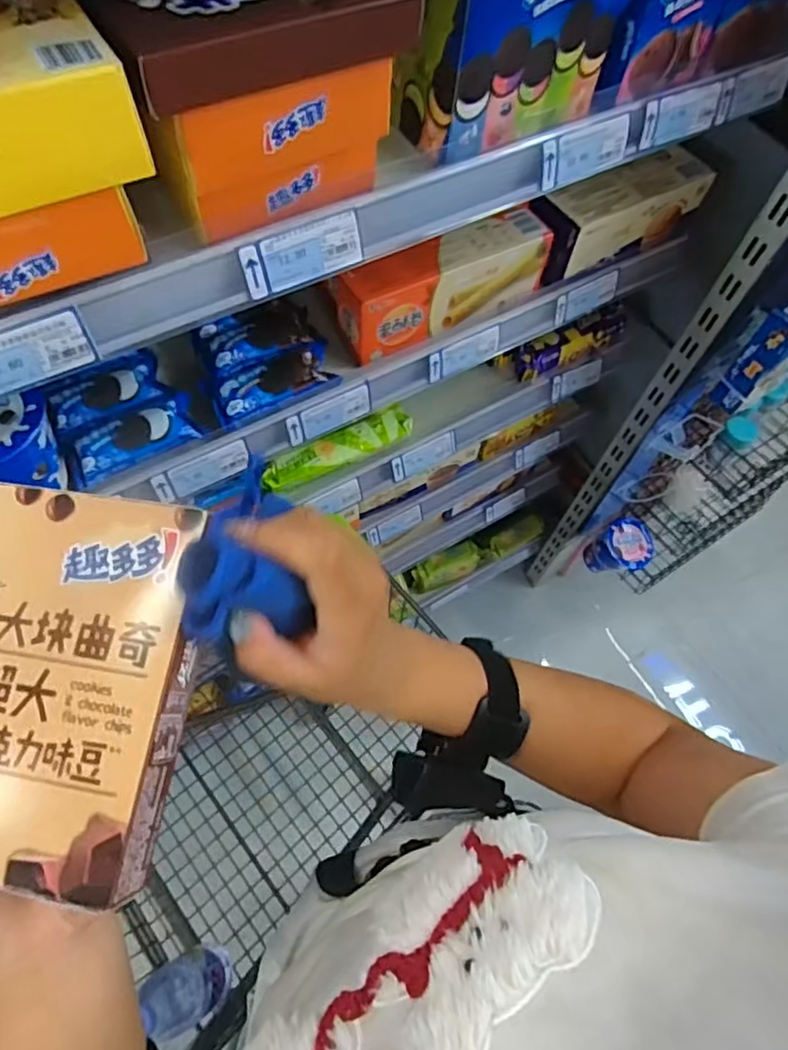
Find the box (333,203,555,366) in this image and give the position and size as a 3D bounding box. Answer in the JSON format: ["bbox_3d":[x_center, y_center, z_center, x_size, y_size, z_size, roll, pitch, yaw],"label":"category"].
[{"bbox_3d":[0.053,-0.257,0.648,0.231,0.082,0.067,-29,69,-17],"label":"box"}]

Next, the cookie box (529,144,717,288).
[{"bbox_3d":[0.254,-0.356,0.717,0.214,0.073,0.069,-25,68,-15],"label":"cookie box"}]

